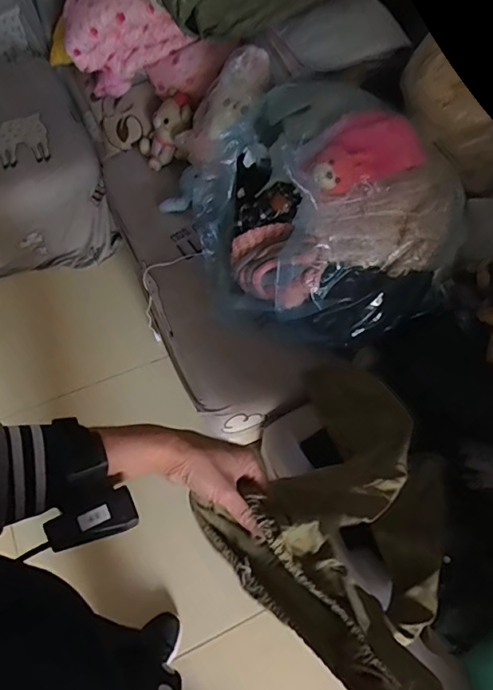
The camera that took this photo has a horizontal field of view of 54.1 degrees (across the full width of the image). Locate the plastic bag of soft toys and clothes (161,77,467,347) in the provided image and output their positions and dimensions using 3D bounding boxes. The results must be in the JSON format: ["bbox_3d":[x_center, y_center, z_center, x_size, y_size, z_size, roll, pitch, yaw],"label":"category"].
[{"bbox_3d":[0.162,-0.274,1.076,0.572,0.339,0.434,32,63,17],"label":"plastic bag of soft toys and clothes"}]

